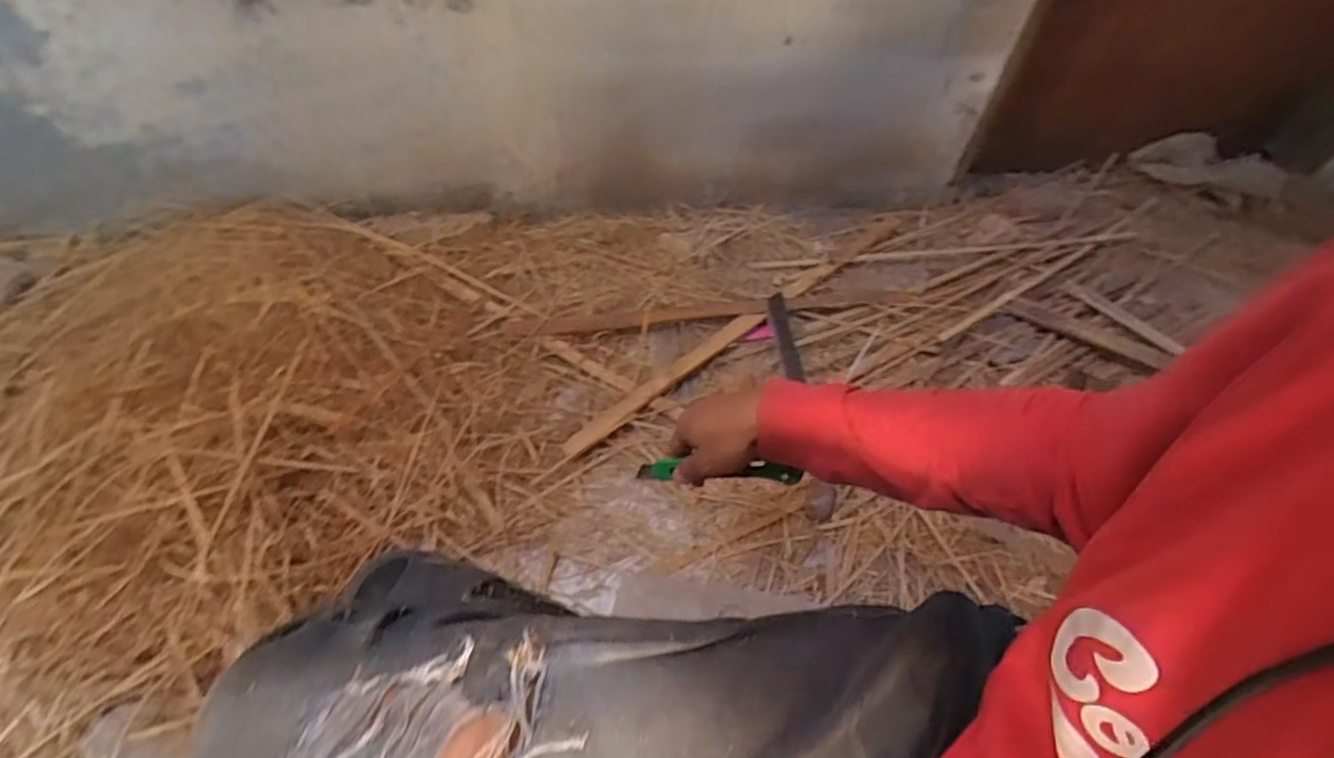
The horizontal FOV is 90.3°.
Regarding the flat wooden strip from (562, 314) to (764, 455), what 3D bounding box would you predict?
[{"bbox_3d":[0.004,-0.004,1.036,0.410,0.016,0.037,-37,63,-28],"label":"flat wooden strip"}]

